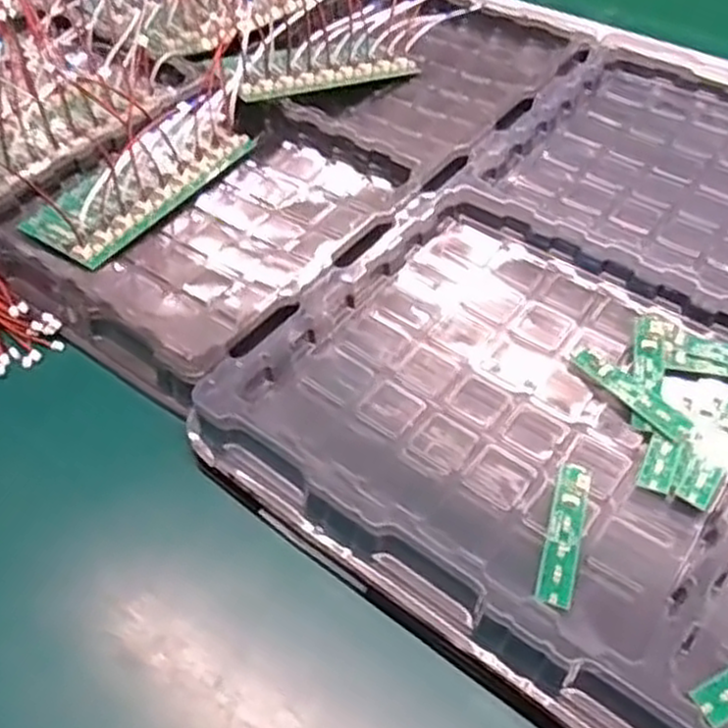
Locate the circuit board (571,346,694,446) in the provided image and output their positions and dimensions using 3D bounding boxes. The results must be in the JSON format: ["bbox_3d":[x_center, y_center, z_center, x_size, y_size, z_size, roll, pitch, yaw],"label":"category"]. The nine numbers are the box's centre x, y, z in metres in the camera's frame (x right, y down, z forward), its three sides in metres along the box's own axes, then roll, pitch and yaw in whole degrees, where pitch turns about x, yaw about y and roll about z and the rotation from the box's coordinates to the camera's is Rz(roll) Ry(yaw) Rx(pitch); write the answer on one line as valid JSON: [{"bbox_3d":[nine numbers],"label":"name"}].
[{"bbox_3d":[0.162,0.016,0.467,0.018,0.007,0.086,-37,55,-10],"label":"circuit board"}]

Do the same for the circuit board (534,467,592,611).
[{"bbox_3d":[0.107,0.089,0.409,0.018,0.004,0.084,15,54,12],"label":"circuit board"}]

